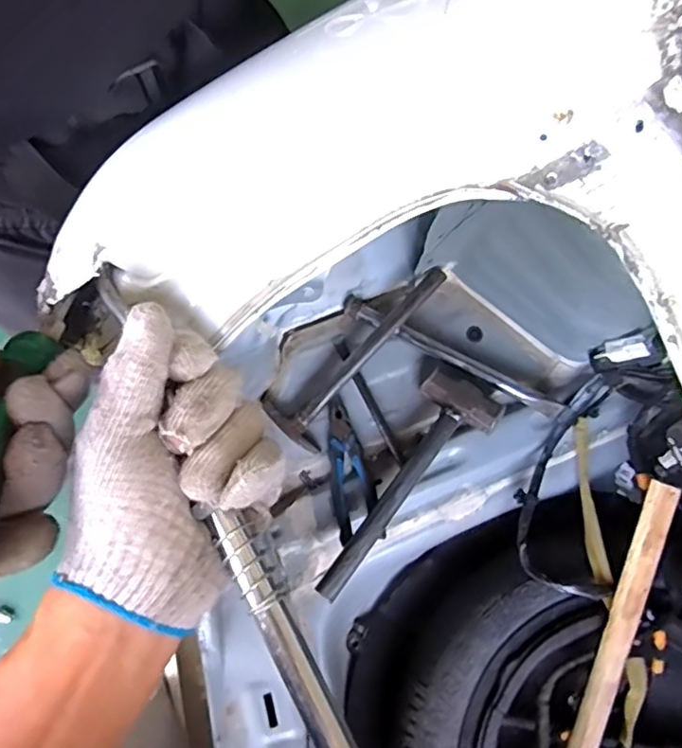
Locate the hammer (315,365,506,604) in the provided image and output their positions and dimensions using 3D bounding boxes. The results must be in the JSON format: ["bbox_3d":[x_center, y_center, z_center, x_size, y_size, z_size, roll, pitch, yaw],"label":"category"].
[{"bbox_3d":[0.070,0.129,0.748,0.104,0.070,0.321,40,79,9],"label":"hammer"}]

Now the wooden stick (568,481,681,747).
[{"bbox_3d":[0.313,0.333,0.700,0.032,0.017,0.419,17,90,4],"label":"wooden stick"}]

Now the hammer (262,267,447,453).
[{"bbox_3d":[0.021,-0.037,0.804,0.096,0.046,0.295,40,79,9],"label":"hammer"}]

